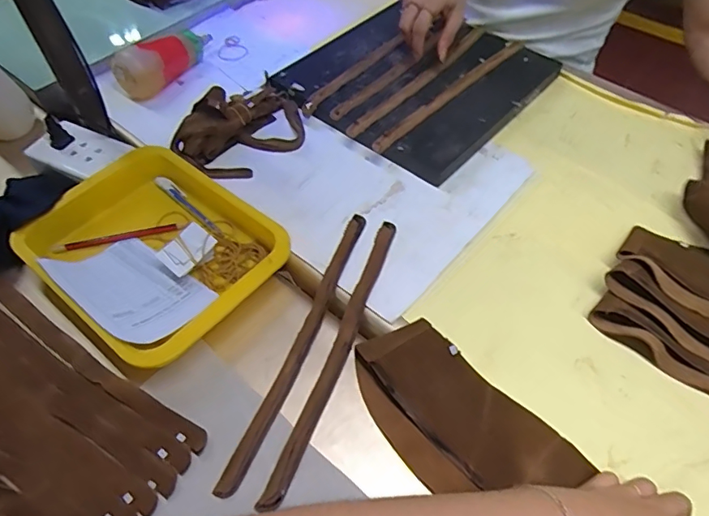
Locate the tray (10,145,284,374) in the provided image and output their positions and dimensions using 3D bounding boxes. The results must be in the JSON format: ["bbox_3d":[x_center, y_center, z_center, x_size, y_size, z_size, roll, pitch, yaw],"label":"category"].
[{"bbox_3d":[-0.213,-0.015,0.539,0.247,0.036,0.200,34,62,21],"label":"tray"}]

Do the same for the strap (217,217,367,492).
[{"bbox_3d":[-0.049,0.076,0.496,0.019,0.007,0.310,18,57,12],"label":"strap"}]

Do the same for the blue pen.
[{"bbox_3d":[-0.193,-0.061,0.595,0.123,0.011,0.015,38,63,23],"label":"blue pen"}]

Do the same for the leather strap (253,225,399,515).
[{"bbox_3d":[-0.013,0.084,0.489,0.021,0.009,0.309,18,57,12],"label":"leather strap"}]

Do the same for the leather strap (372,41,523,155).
[{"bbox_3d":[0.135,-0.227,0.685,0.021,0.004,0.315,39,63,21],"label":"leather strap"}]

